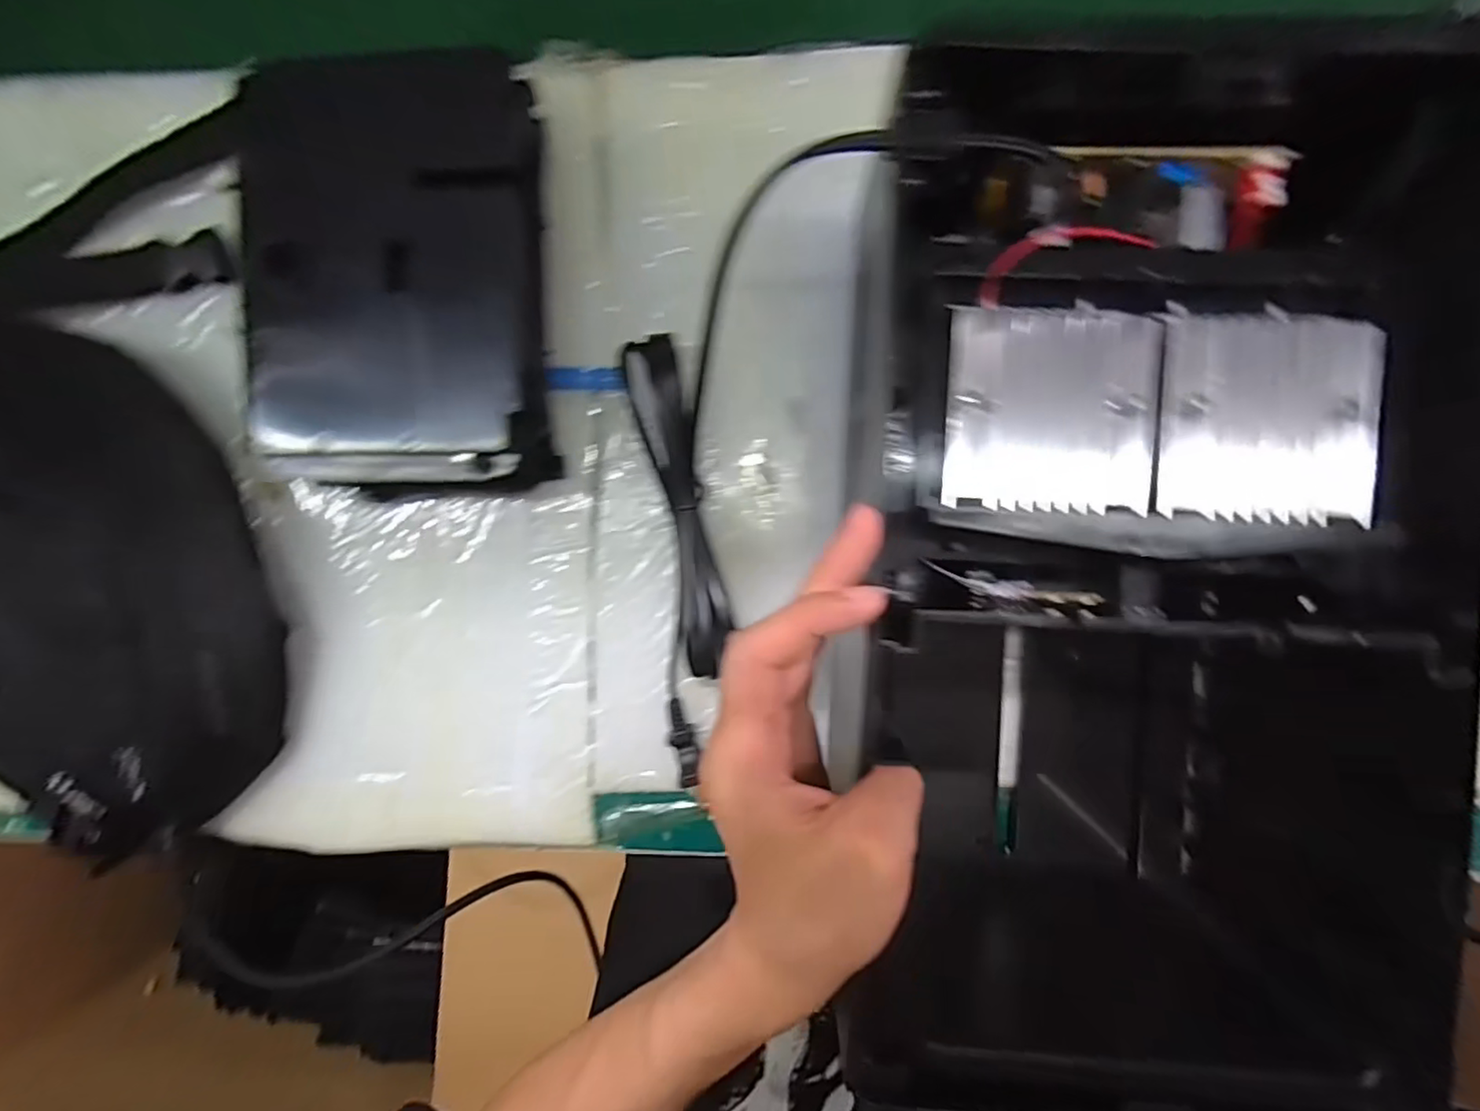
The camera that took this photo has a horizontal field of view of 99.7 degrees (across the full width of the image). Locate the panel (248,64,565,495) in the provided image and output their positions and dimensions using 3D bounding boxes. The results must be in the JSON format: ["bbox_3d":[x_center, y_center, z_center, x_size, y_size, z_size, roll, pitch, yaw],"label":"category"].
[{"bbox_3d":[-0.156,-0.129,0.305,0.125,0.070,0.197,1,92,3],"label":"panel"}]

